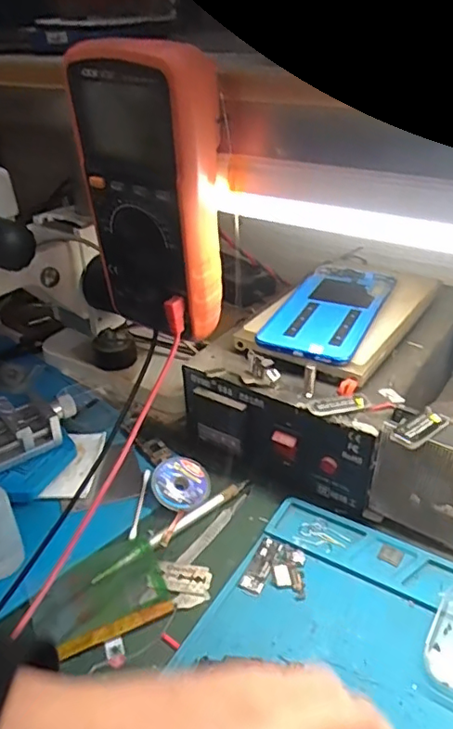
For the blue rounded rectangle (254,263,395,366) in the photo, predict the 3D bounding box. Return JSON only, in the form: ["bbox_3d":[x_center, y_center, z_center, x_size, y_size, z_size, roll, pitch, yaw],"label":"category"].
[{"bbox_3d":[0.089,-0.047,0.488,0.078,0.009,0.168,14,36,23],"label":"blue rounded rectangle"}]

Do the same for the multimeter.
[{"bbox_3d":[-0.044,-0.103,0.359,0.089,0.169,0.048,20,40,32],"label":"multimeter"}]

